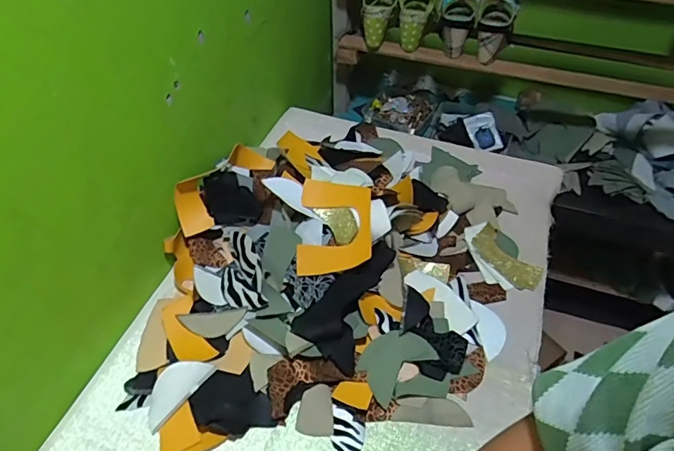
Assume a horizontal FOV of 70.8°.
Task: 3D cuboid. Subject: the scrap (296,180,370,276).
[{"bbox_3d":[-0.002,0.001,0.752,0.114,0.015,0.149,2,77,16],"label":"scrap"}]

